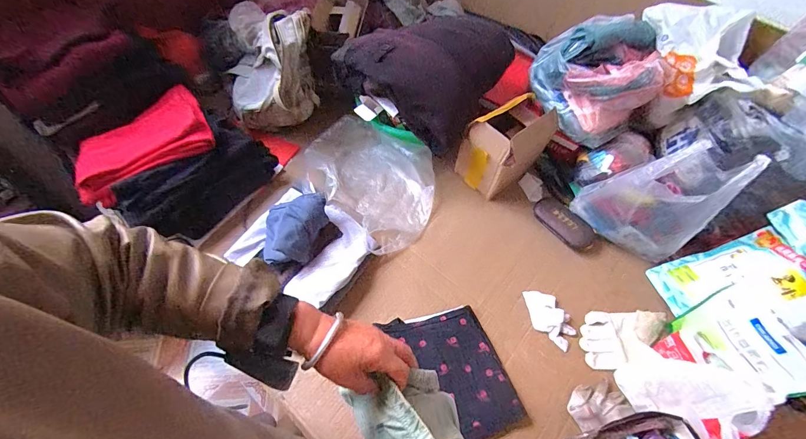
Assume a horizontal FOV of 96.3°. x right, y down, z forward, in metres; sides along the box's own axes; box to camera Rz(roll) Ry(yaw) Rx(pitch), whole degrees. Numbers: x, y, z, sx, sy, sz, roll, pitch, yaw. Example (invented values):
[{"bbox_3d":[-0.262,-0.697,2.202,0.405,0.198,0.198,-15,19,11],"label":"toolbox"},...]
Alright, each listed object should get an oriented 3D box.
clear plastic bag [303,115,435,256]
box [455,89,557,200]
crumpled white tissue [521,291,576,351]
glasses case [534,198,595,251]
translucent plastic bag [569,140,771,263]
[{"bbox_3d":[-0.080,-0.115,1.025,0.307,0.106,0.409,-39,68,-22],"label":"clear plastic bag"},{"bbox_3d":[0.280,-0.199,0.973,0.219,0.205,0.133,-31,65,-19],"label":"box"},{"bbox_3d":[0.343,0.227,0.844,0.077,0.027,0.144,-26,63,-17],"label":"crumpled white tissue"},{"bbox_3d":[0.434,0.009,0.966,0.076,0.035,0.168,-33,66,-20],"label":"glasses case"},{"bbox_3d":[0.580,-0.050,0.852,0.254,0.312,0.119,30,62,15],"label":"translucent plastic bag"}]

